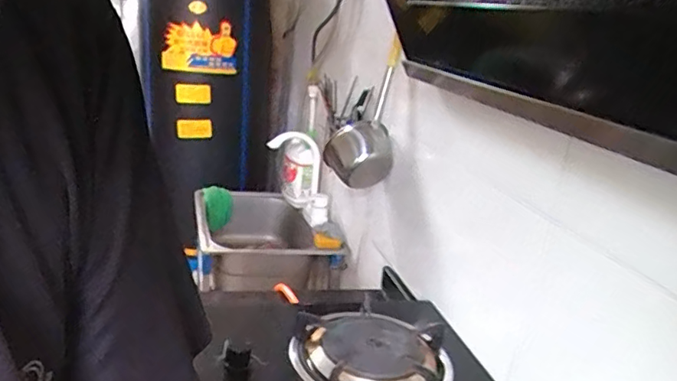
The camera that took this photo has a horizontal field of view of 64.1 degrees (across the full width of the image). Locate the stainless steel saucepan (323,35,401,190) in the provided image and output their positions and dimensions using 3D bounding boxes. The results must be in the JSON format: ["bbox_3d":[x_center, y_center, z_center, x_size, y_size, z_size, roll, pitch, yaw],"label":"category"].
[{"bbox_3d":[0.056,-0.161,1.181,0.150,0.286,0.130,6,18,-3],"label":"stainless steel saucepan"}]

